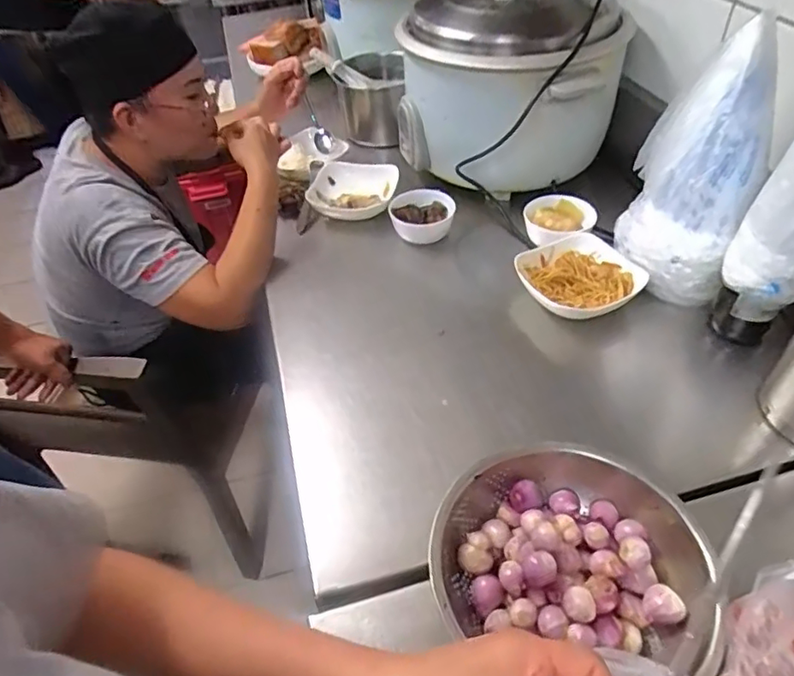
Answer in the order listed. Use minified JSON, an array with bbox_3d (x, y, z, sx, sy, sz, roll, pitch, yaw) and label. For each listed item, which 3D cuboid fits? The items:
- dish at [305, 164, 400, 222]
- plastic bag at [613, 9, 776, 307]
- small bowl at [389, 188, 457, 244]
[{"bbox_3d":[-0.078,-0.259,1.020,0.155,0.059,0.127,4,45,10],"label":"dish"},{"bbox_3d":[0.378,-0.210,0.714,0.144,0.305,0.128,17,49,22],"label":"plastic bag"},{"bbox_3d":[0.044,-0.197,0.948,0.107,0.063,0.095,0,45,5],"label":"small bowl"}]

